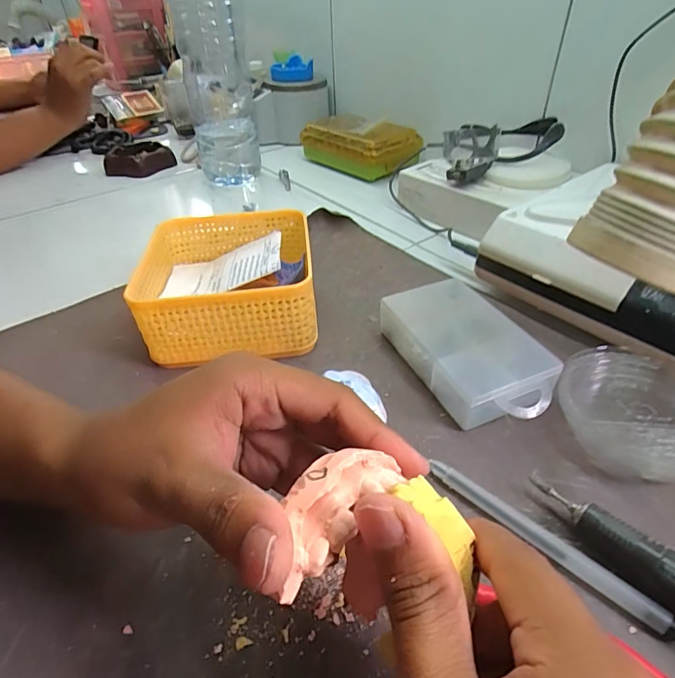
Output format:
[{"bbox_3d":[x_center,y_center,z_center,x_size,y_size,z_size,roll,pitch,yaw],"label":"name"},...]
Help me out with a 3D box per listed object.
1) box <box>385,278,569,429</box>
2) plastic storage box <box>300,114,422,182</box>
[{"bbox_3d":[0.090,0.010,0.309,0.075,0.033,0.130,-18,42,-16],"label":"box"},{"bbox_3d":[0.029,-0.287,0.651,0.076,0.063,0.179,-29,46,-26],"label":"plastic storage box"}]

